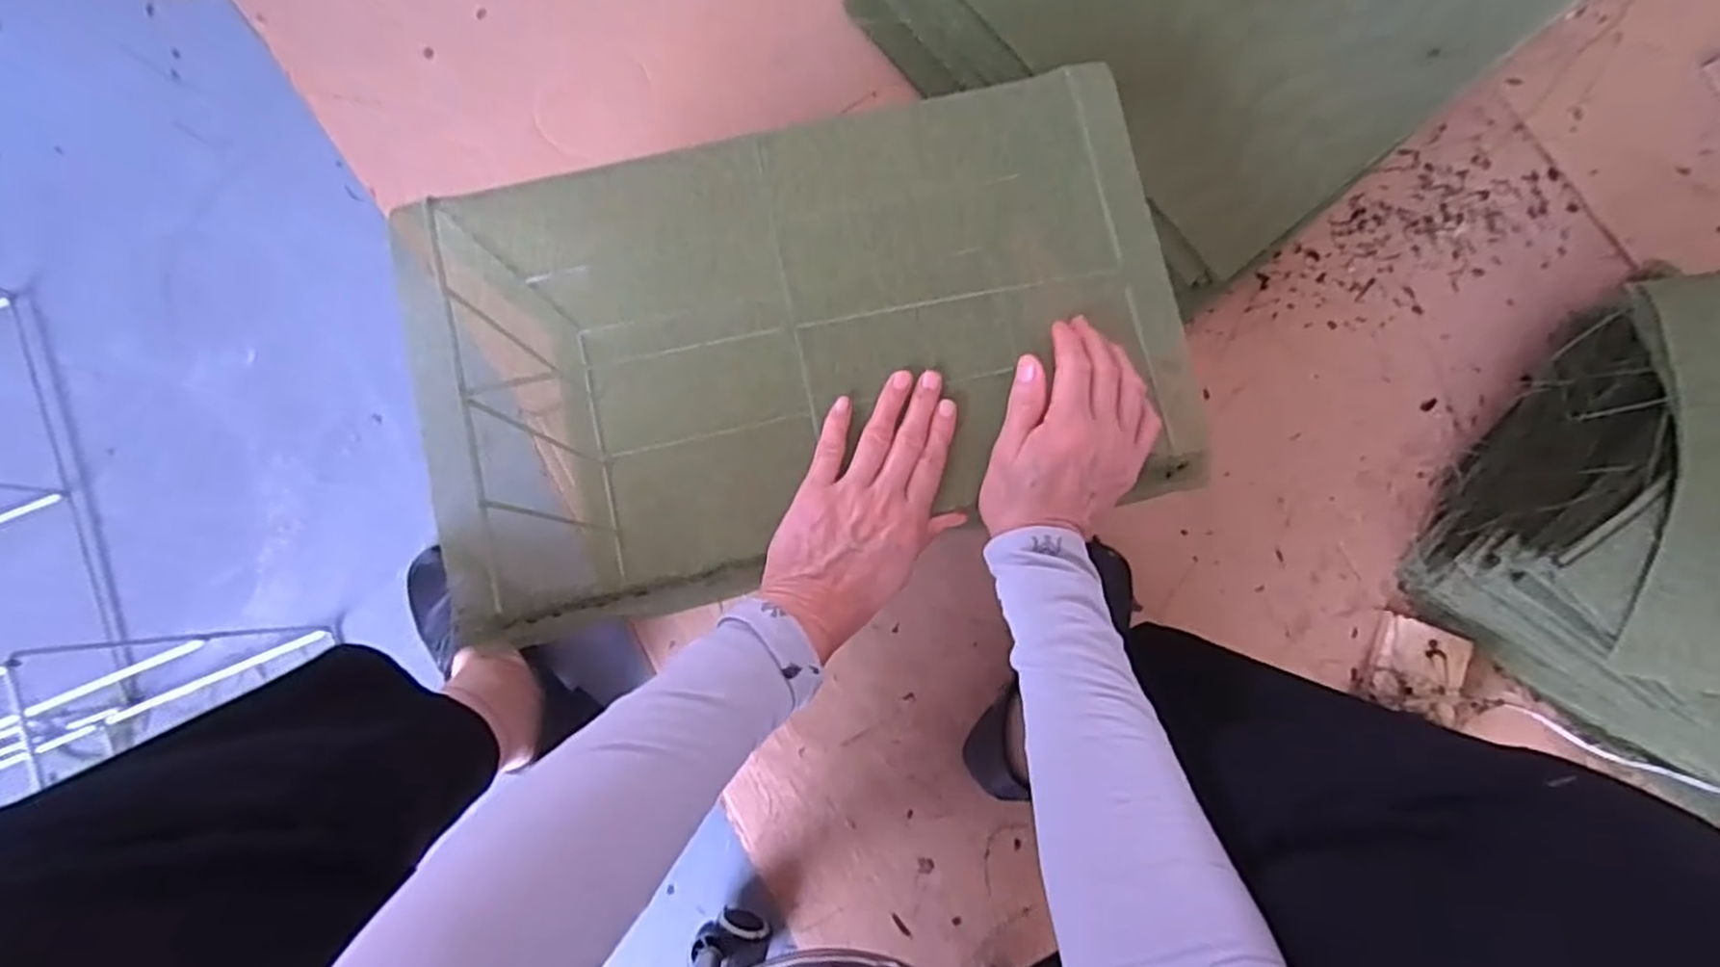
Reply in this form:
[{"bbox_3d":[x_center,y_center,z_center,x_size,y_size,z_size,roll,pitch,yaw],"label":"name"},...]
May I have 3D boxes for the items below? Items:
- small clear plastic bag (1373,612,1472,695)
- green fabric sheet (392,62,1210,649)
[{"bbox_3d":[0.517,0.157,0.691,0.080,0.017,0.056,20,83,2],"label":"small clear plastic bag"},{"bbox_3d":[-0.037,-0.088,0.470,0.452,0.035,0.274,-13,83,-2],"label":"green fabric sheet"}]

